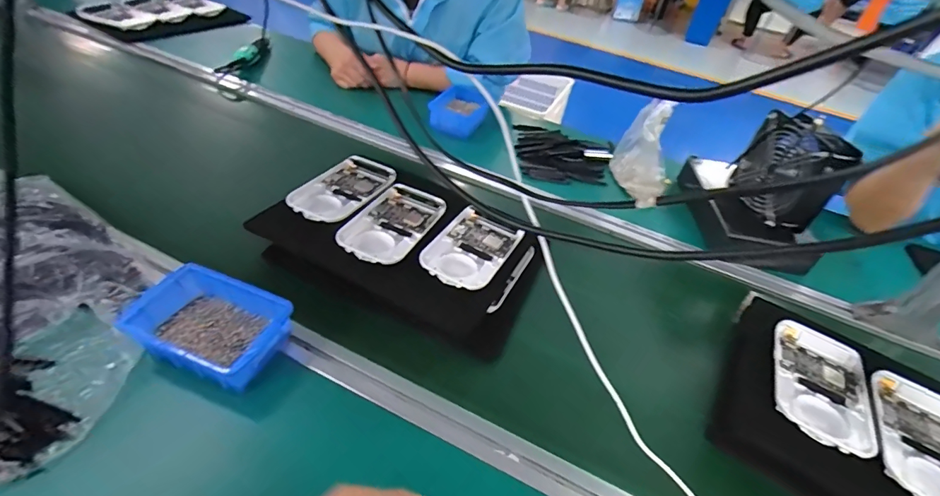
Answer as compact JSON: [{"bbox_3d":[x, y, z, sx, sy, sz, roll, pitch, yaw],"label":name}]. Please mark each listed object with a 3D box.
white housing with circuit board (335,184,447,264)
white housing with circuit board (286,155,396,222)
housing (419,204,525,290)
[{"bbox_3d":[-0.106,-0.038,0.610,0.097,0.010,0.166,22,43,16],"label":"white housing with circuit board"},{"bbox_3d":[-0.189,-0.089,0.656,0.098,0.018,0.162,23,44,17],"label":"white housing with circuit board"},{"bbox_3d":[0.006,-0.006,0.596,0.097,0.010,0.157,24,44,18],"label":"housing"}]

